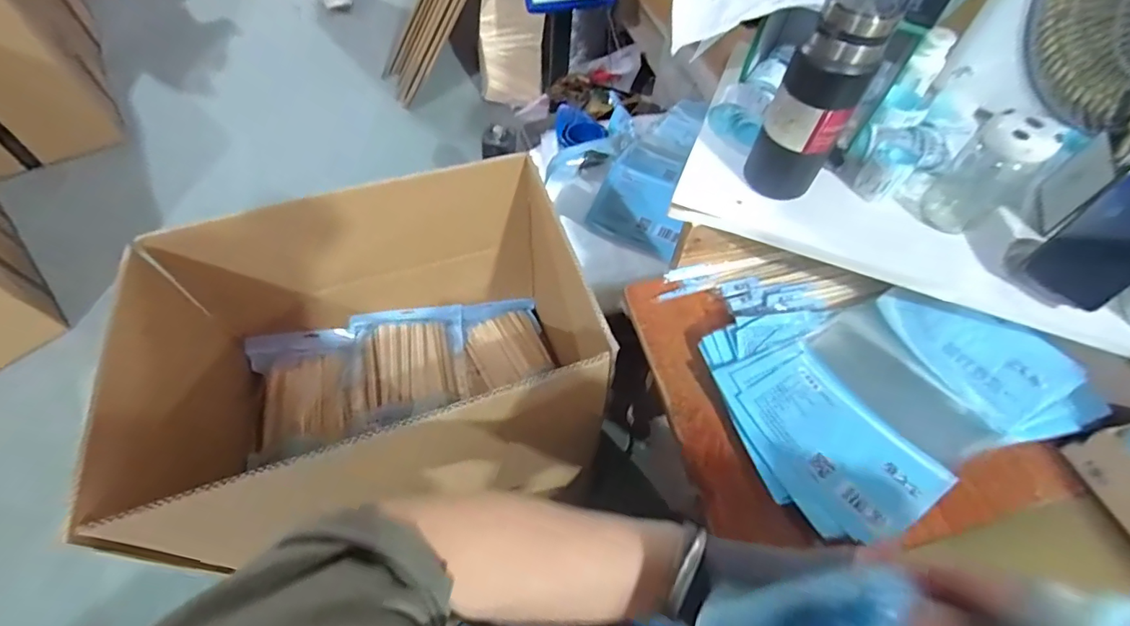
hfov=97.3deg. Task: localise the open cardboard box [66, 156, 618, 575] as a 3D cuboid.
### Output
[{"bbox_3d":[-0.244,0.058,0.717,0.508,0.332,0.360,-10,59,-10],"label":"open cardboard box"}]

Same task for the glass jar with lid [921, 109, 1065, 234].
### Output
[{"bbox_3d":[0.472,-0.163,0.555,0.073,0.137,0.073,2,58,-2],"label":"glass jar with lid"}]

